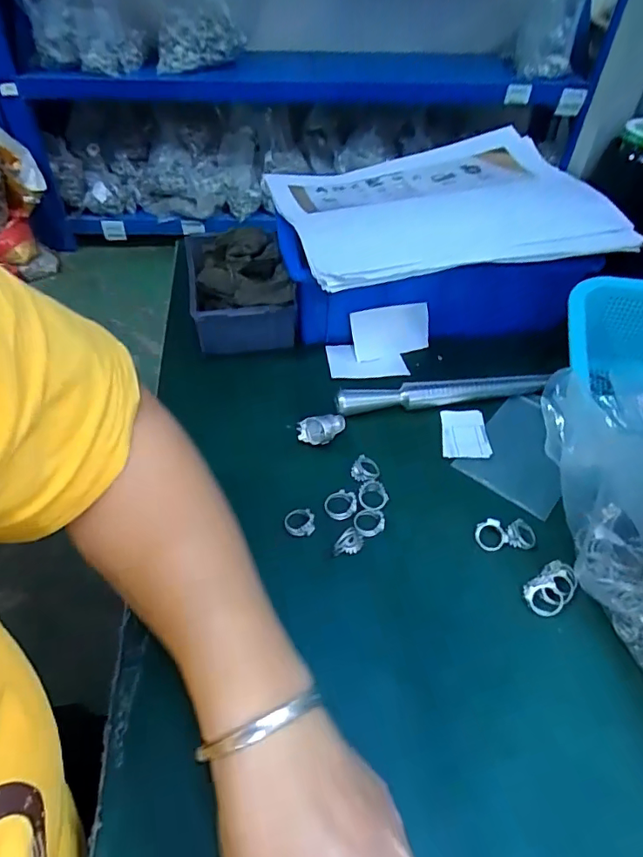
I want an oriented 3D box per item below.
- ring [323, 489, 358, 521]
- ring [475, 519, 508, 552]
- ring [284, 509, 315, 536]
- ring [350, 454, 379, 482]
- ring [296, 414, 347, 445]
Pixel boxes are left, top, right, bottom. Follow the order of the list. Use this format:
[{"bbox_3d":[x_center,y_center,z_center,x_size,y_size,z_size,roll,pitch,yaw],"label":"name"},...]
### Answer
[{"bbox_3d":[0.014,0.056,0.380,0.024,0.008,0.020,-21,53,-18],"label":"ring"},{"bbox_3d":[0.120,0.075,0.366,0.020,0.011,0.020,1,50,-1],"label":"ring"},{"bbox_3d":[-0.016,0.067,0.371,0.021,0.005,0.020,1,50,-1],"label":"ring"},{"bbox_3d":[0.034,0.031,0.402,0.022,0.007,0.025,5,50,3],"label":"ring"},{"bbox_3d":[0.002,0.001,0.417,0.041,0.019,0.019,-18,52,-16],"label":"ring"}]

